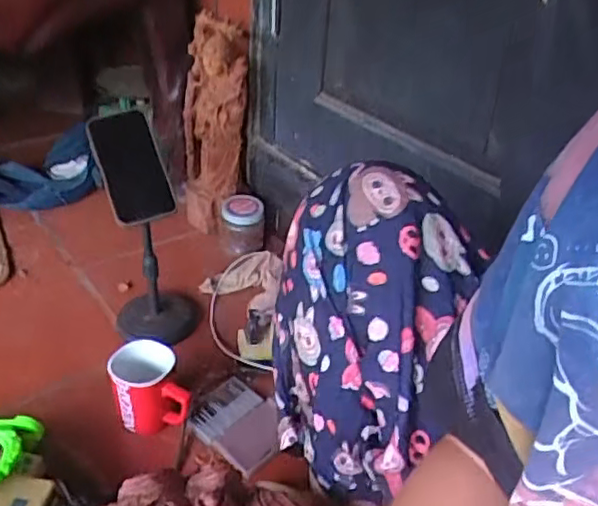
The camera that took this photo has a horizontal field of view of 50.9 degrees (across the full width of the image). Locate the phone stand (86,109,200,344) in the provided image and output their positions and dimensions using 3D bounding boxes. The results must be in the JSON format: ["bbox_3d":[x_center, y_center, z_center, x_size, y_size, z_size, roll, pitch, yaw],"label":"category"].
[{"bbox_3d":[-0.202,-0.016,0.869,0.121,0.296,0.097,-9,37,-19],"label":"phone stand"}]

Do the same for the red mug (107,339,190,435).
[{"bbox_3d":[-0.186,0.173,0.773,0.077,0.091,0.092,-14,39,-25],"label":"red mug"}]

